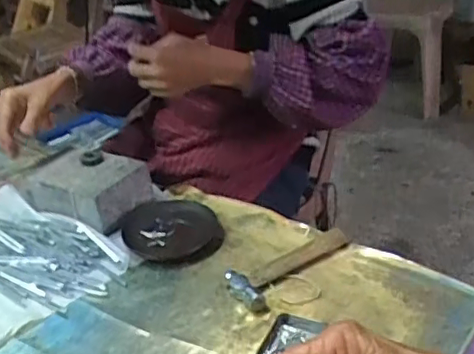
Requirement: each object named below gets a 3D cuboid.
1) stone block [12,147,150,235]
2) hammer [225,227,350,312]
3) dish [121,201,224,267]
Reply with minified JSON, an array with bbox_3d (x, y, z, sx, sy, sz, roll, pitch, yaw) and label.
[{"bbox_3d":[-0.223,0.011,0.832,0.180,0.063,0.112,12,34,29],"label":"stone block"},{"bbox_3d":[0.059,0.097,0.654,0.152,0.020,0.056,-24,34,-29],"label":"hammer"},{"bbox_3d":[-0.085,0.067,0.755,0.122,0.016,0.147,-12,30,-11],"label":"dish"}]

